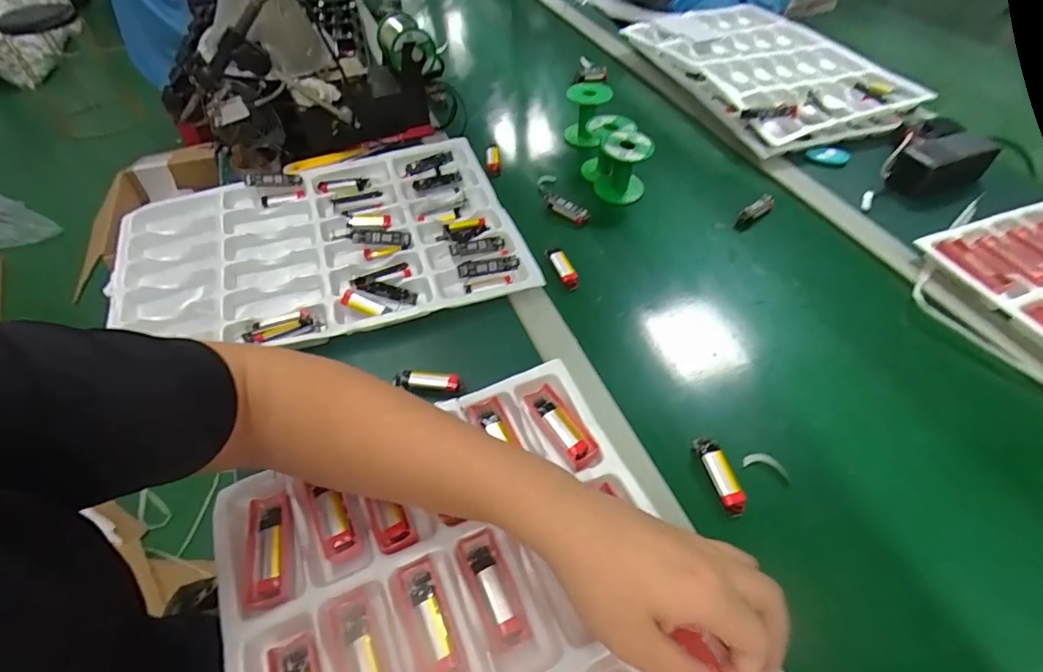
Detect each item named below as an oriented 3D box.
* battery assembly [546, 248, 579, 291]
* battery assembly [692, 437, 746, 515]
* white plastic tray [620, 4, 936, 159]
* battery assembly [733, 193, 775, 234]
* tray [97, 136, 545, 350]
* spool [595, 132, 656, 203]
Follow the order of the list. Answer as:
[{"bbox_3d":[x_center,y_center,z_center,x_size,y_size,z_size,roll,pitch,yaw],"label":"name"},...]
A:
[{"bbox_3d":[0.048,-0.081,0.601,0.020,0.020,0.057,-19,64,-18],"label":"battery assembly"},{"bbox_3d":[0.167,0.117,0.433,0.020,0.017,0.065,-9,50,-7],"label":"battery assembly"},{"bbox_3d":[0.442,-0.484,0.924,0.341,0.061,0.483,-14,51,-12],"label":"white plastic tray"},{"bbox_3d":[0.309,-0.166,0.677,0.088,0.014,0.021,-35,57,-26],"label":"battery assembly"},{"bbox_3d":[-0.241,-0.110,0.614,0.454,0.044,0.315,-14,51,-12],"label":"tray"},{"bbox_3d":[0.138,-0.226,0.699,0.066,0.085,0.055,10,50,9],"label":"spool"}]

